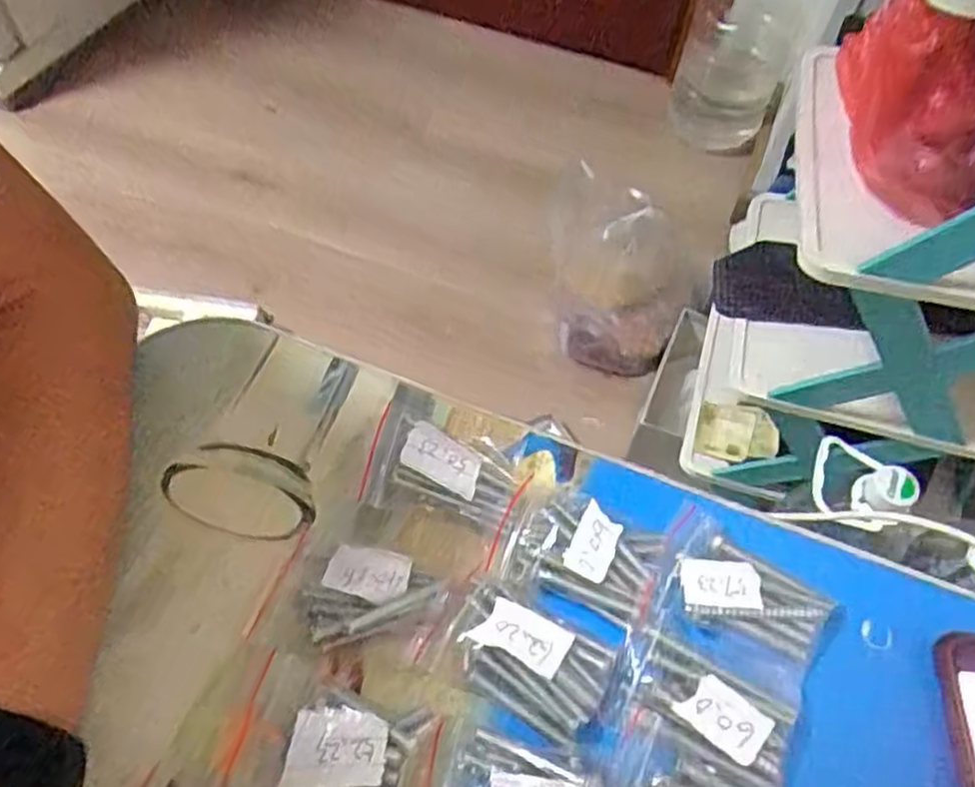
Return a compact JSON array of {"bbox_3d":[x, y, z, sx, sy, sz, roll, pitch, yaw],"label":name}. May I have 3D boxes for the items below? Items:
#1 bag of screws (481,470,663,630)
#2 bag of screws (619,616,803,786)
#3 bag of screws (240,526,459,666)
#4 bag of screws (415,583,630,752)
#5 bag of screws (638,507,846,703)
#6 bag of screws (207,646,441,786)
[{"bbox_3d":[0.035,0.058,0.293,0.060,0.009,0.050,19,57,12],"label":"bag of screws"},{"bbox_3d":[0.079,0.107,0.265,0.061,0.009,0.048,15,56,9],"label":"bag of screws"},{"bbox_3d":[-0.048,0.077,0.281,0.067,0.010,0.046,18,57,11],"label":"bag of screws"},{"bbox_3d":[0.012,0.090,0.267,0.062,0.013,0.041,26,59,16],"label":"bag of screws"},{"bbox_3d":[0.094,0.077,0.281,0.064,0.011,0.050,29,60,18],"label":"bag of screws"},{"bbox_3d":[-0.053,0.116,0.250,0.072,0.013,0.047,15,56,9],"label":"bag of screws"}]

